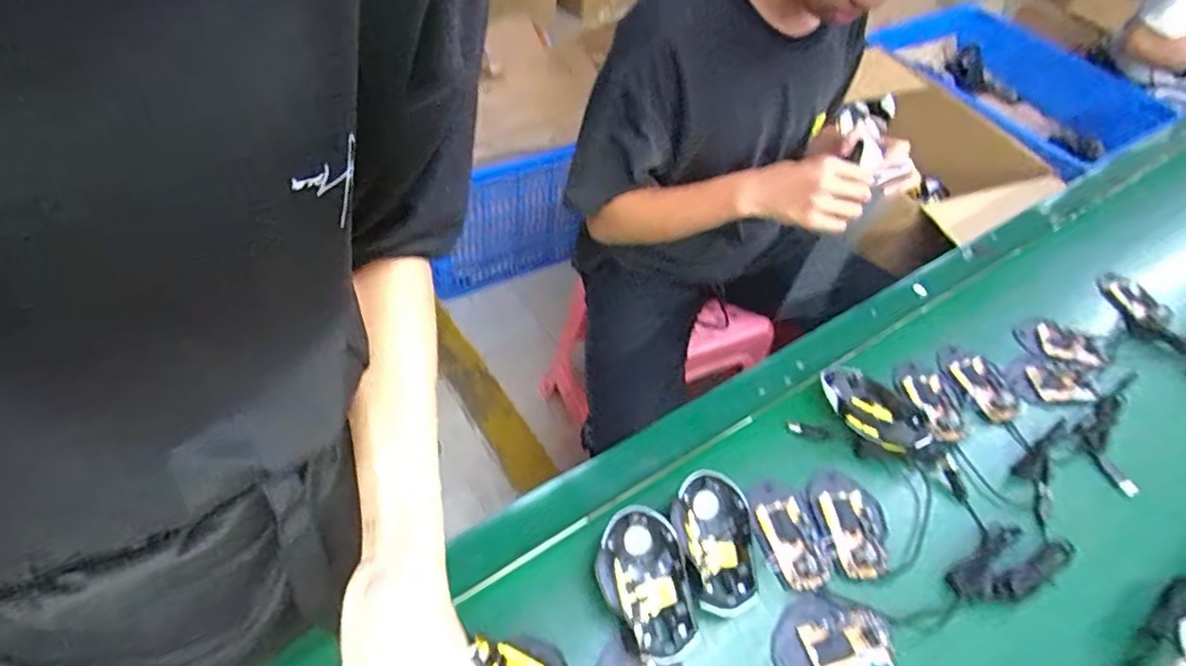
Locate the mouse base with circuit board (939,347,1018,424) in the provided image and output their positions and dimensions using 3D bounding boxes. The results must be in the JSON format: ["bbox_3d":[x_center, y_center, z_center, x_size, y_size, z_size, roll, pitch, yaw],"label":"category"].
[{"bbox_3d":[0.464,0.056,0.749,0.052,0.024,0.108,-14,53,-22],"label":"mouse base with circuit board"}]

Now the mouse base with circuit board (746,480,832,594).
[{"bbox_3d":[0.189,0.191,0.603,0.062,0.012,0.107,-7,51,-16],"label":"mouse base with circuit board"}]

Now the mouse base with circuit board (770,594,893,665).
[{"bbox_3d":[0.208,0.266,0.545,0.101,0.011,0.070,-4,51,-14],"label":"mouse base with circuit board"}]

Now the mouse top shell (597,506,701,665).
[{"bbox_3d":[0.044,0.220,0.546,0.074,0.044,0.124,-7,51,-16],"label":"mouse top shell"}]

